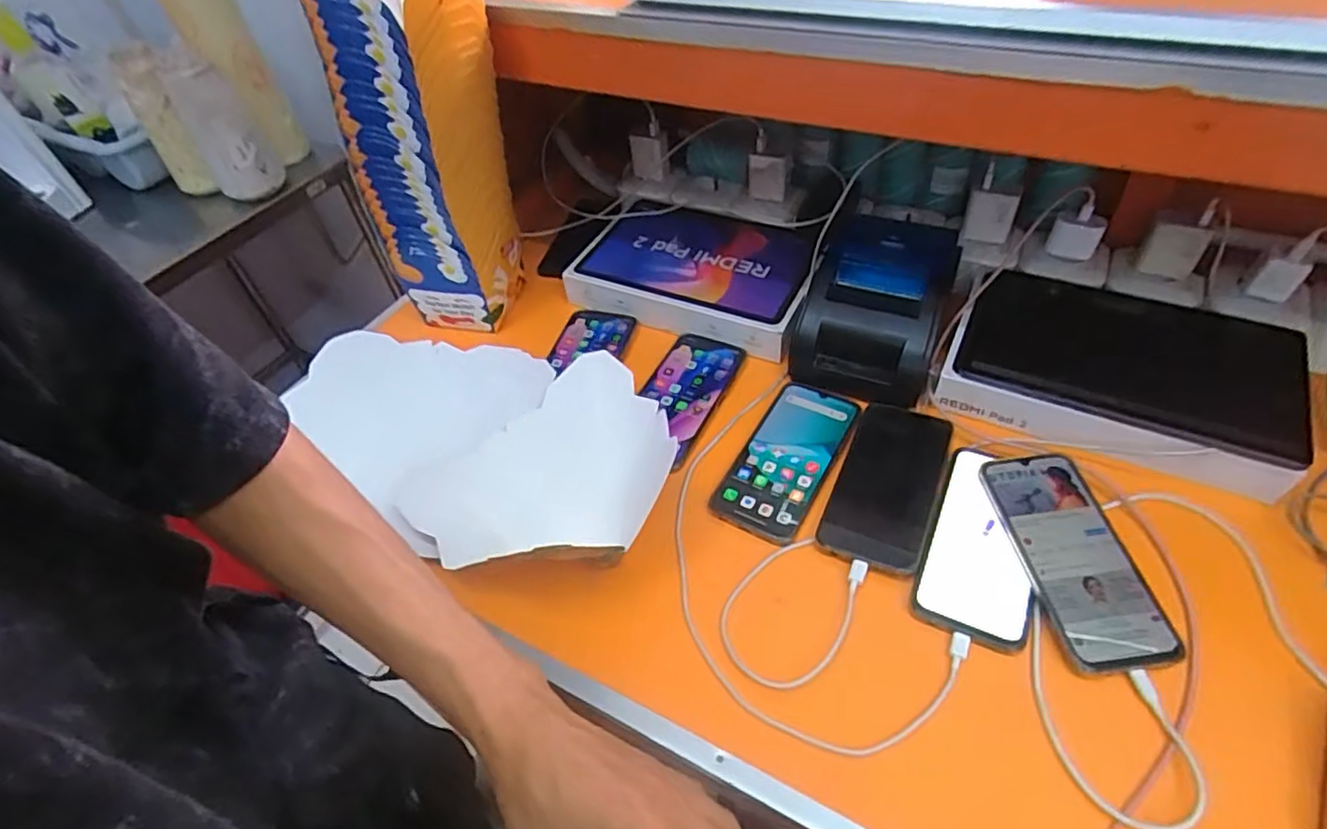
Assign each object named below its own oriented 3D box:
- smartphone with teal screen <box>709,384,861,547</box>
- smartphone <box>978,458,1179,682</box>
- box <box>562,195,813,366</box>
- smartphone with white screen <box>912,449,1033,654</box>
[{"bbox_3d":[0.113,0.038,0.589,0.082,0.013,0.168,20,53,24],"label":"smartphone with teal screen"},{"bbox_3d":[0.308,0.105,0.487,0.080,0.008,0.167,-8,55,0],"label":"smartphone"},{"bbox_3d":[0.040,-0.168,0.751,0.272,0.047,0.177,17,51,22],"label":"box"},{"bbox_3d":[0.253,0.092,0.507,0.077,0.015,0.171,17,52,22],"label":"smartphone with white screen"}]

